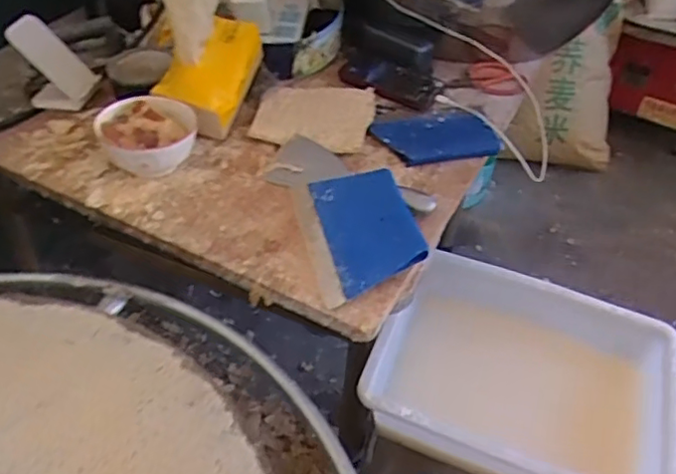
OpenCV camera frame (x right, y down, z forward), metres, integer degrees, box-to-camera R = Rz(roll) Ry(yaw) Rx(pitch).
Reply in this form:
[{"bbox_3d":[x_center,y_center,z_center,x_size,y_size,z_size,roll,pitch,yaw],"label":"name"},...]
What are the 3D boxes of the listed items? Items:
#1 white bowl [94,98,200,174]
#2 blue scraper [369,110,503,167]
[{"bbox_3d":[-0.234,-0.120,0.767,0.116,0.062,0.113,3,43,-3],"label":"white bowl"},{"bbox_3d":[0.141,-0.147,0.863,0.164,0.012,0.111,-7,41,-9],"label":"blue scraper"}]

